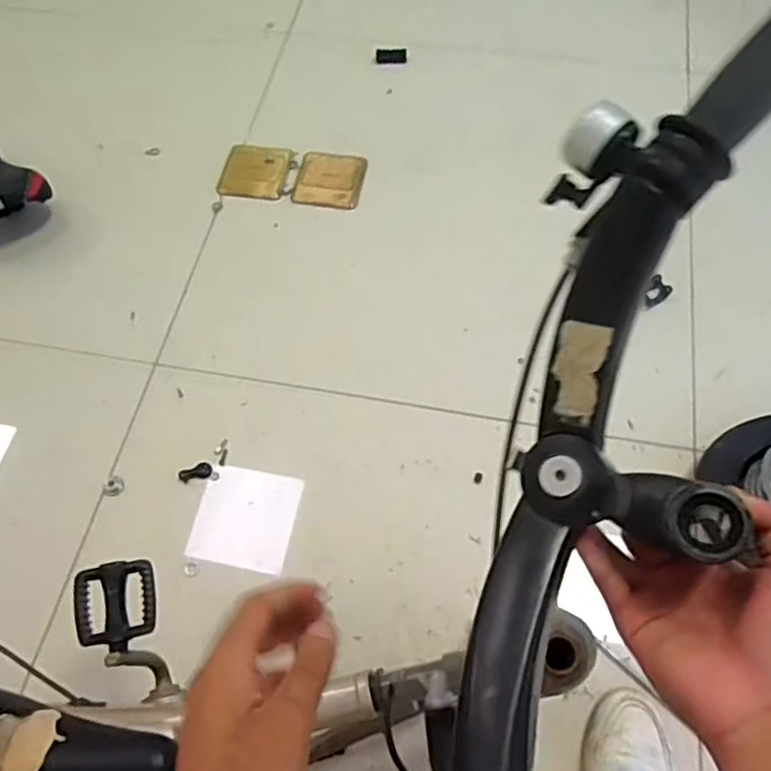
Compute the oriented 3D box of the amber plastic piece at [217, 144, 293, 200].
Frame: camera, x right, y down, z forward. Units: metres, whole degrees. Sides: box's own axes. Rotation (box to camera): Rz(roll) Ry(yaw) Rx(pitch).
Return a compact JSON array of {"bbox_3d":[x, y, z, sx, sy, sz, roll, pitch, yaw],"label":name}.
[{"bbox_3d":[-0.234,-0.385,1.212,0.119,0.007,0.127,5,62,5],"label":"amber plastic piece"}]

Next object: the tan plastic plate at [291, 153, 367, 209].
[{"bbox_3d":[-0.098,-0.365,1.192,0.117,0.011,0.121,6,62,6],"label":"tan plastic plate"}]

